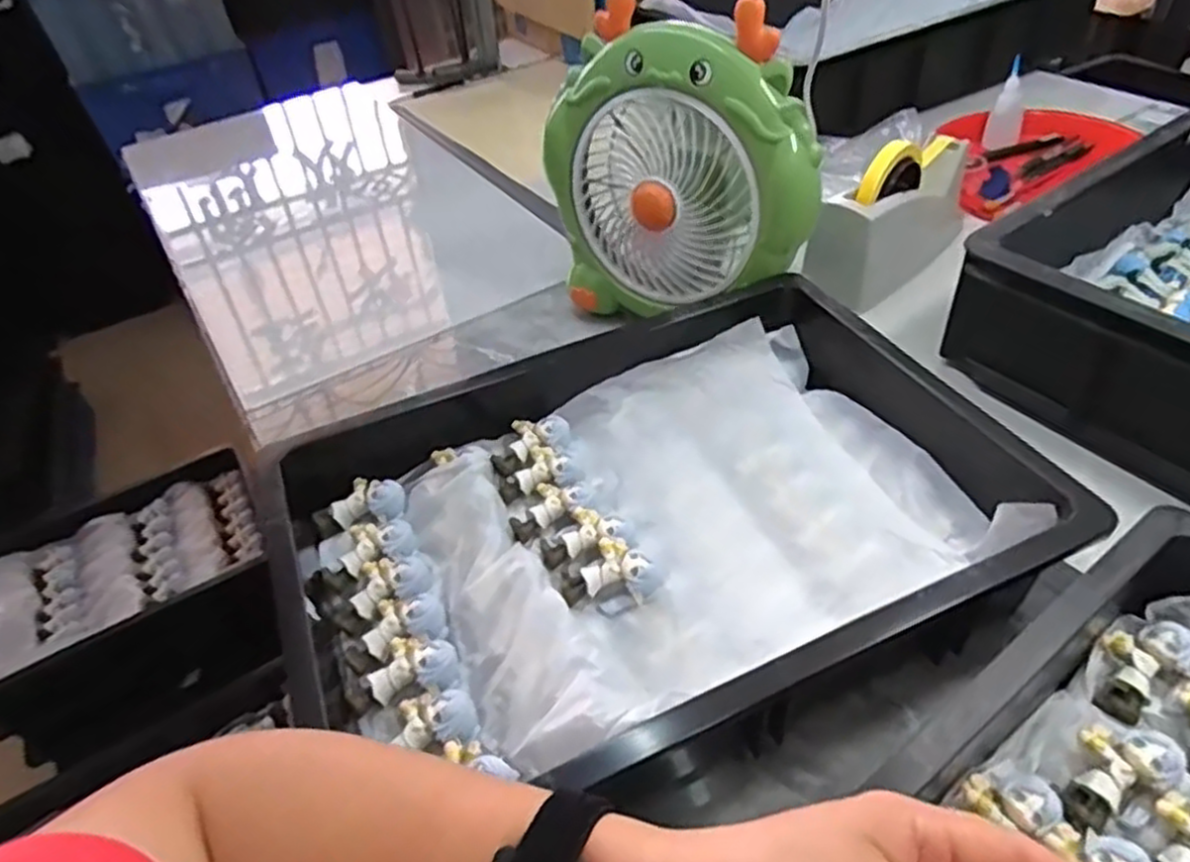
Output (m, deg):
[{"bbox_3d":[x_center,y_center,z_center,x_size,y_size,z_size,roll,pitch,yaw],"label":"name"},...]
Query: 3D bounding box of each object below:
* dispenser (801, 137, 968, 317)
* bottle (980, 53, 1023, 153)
[{"bbox_3d":[0.303,-0.220,0.749,0.219,0.118,0.064,-34,50,-26],"label":"dispenser"},{"bbox_3d":[0.514,-0.403,0.928,0.041,0.106,0.036,10,20,18],"label":"bottle"}]

